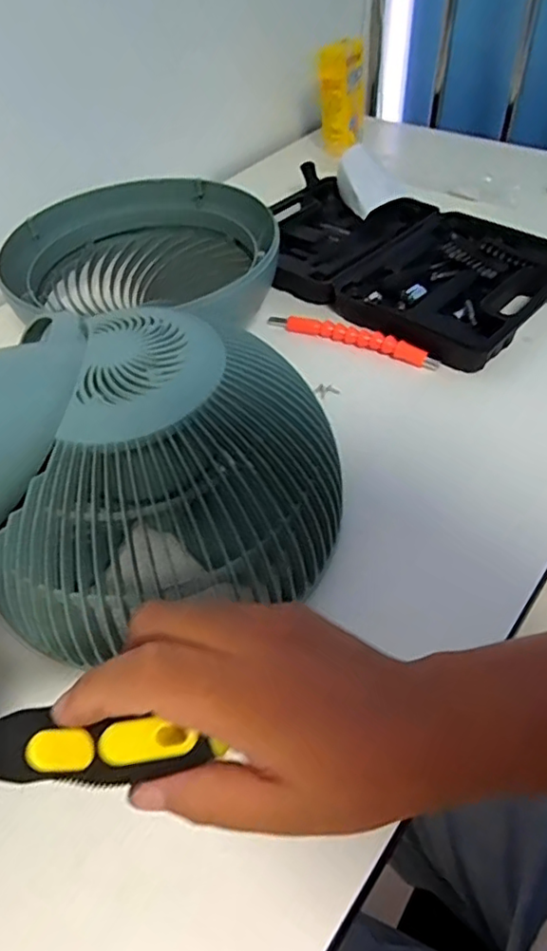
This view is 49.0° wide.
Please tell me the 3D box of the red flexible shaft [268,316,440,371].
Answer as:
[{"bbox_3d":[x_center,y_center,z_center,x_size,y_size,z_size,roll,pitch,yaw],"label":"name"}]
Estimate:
[{"bbox_3d":[0.072,-0.130,0.559,0.165,0.015,0.020,18,51,19],"label":"red flexible shaft"}]

